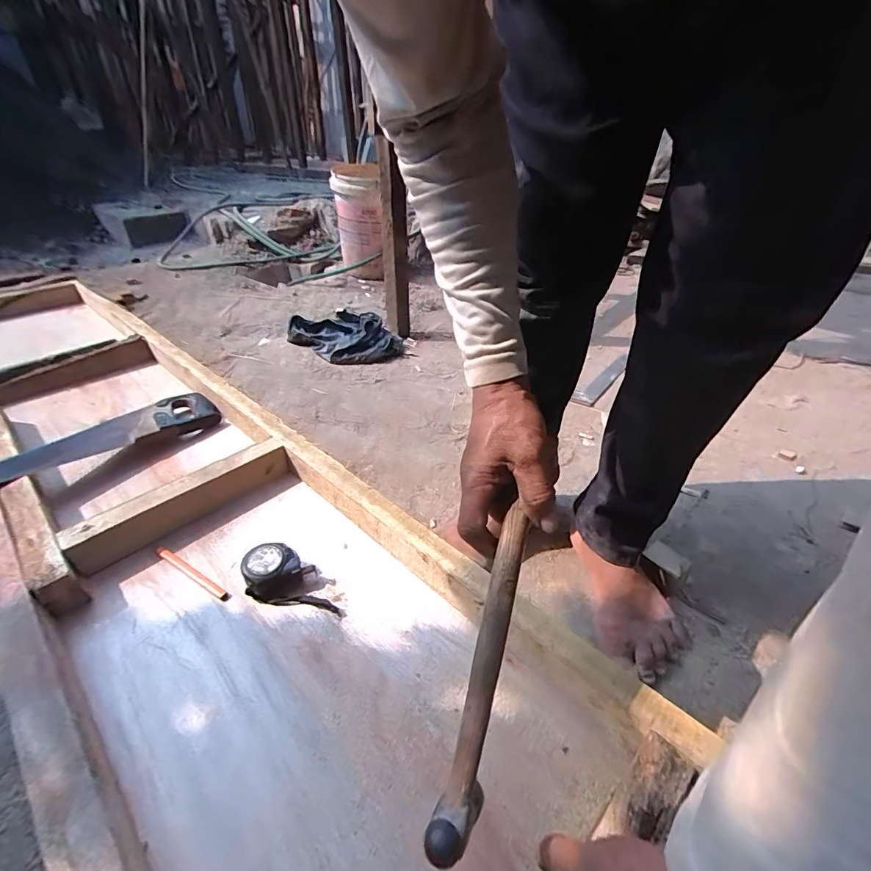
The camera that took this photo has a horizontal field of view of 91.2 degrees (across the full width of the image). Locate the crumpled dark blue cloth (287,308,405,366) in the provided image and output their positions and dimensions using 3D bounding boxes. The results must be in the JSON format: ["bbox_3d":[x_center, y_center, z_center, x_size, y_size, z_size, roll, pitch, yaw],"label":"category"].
[{"bbox_3d":[-0.257,-0.290,1.236,0.343,0.069,0.212,25,42,30],"label":"crumpled dark blue cloth"}]

